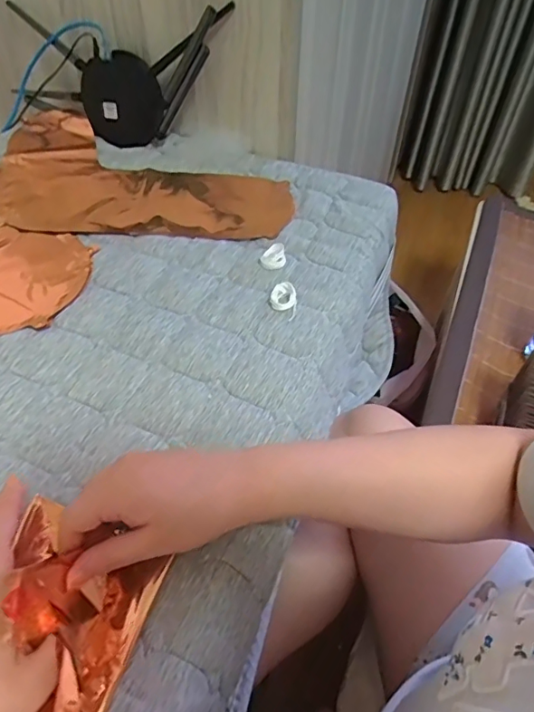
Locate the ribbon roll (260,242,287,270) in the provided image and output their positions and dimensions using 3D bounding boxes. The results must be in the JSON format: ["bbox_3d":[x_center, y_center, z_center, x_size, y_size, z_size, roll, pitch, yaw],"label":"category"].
[{"bbox_3d":[0.007,-0.110,0.553,0.028,0.016,0.030,1,52,-1],"label":"ribbon roll"}]

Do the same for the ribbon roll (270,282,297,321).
[{"bbox_3d":[0.017,-0.057,0.519,0.028,0.006,0.048,0,52,-1],"label":"ribbon roll"}]

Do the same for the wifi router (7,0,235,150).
[{"bbox_3d":[-0.197,-0.367,0.669,0.322,0.161,0.034,14,30,19],"label":"wifi router"}]

